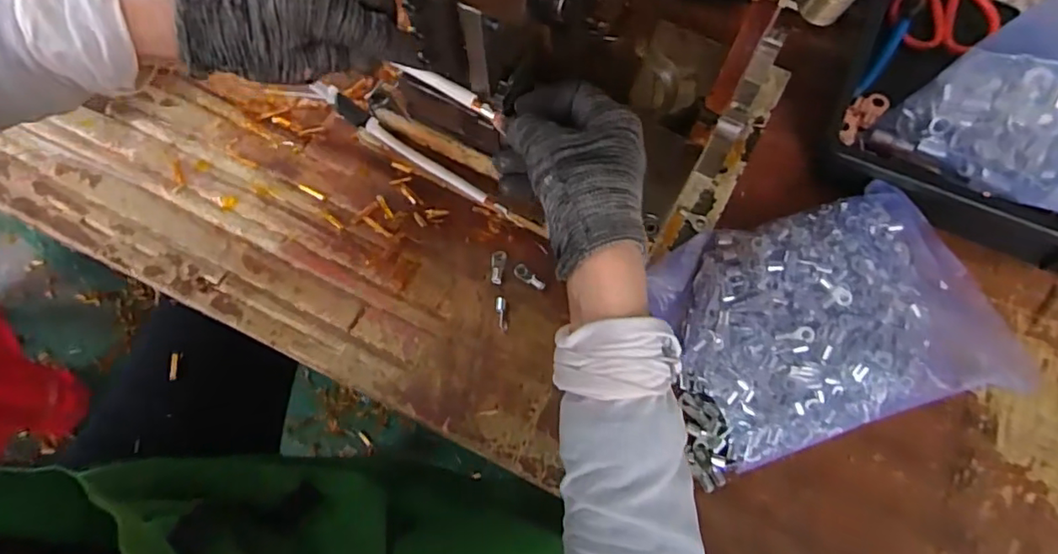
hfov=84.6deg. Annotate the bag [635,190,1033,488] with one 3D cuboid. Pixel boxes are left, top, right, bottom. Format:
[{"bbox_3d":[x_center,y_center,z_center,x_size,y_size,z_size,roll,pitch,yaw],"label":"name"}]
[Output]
[{"bbox_3d":[0.215,0.033,0.438,0.228,0.038,0.169,-15,70,-5],"label":"bag"}]

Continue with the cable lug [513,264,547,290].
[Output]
[{"bbox_3d":[0.000,0.000,0.478,0.030,0.004,0.012,34,73,12],"label":"cable lug"}]

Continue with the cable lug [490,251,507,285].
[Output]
[{"bbox_3d":[-0.026,-0.008,0.481,0.012,0.007,0.030,1,69,1],"label":"cable lug"}]

